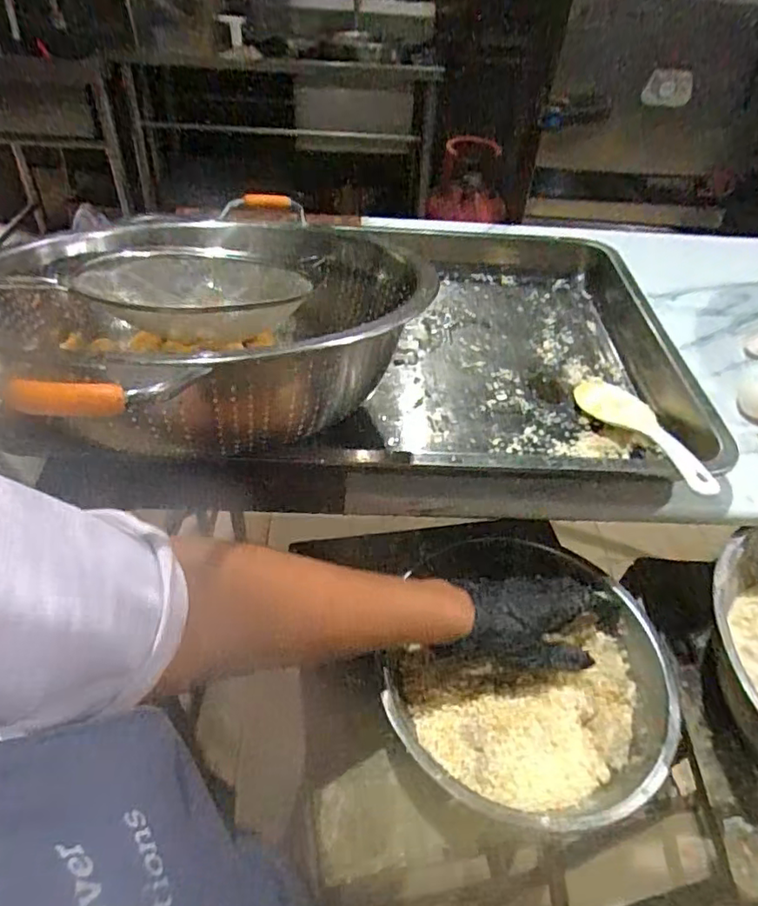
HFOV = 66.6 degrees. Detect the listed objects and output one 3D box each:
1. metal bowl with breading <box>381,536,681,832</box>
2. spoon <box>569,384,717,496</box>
[{"bbox_3d":[0.126,0.182,0.489,0.219,0.058,0.239,2,47,-2],"label":"metal bowl with breading"},{"bbox_3d":[0.234,-0.020,0.512,0.065,0.019,0.187,-2,28,-6],"label":"spoon"}]

